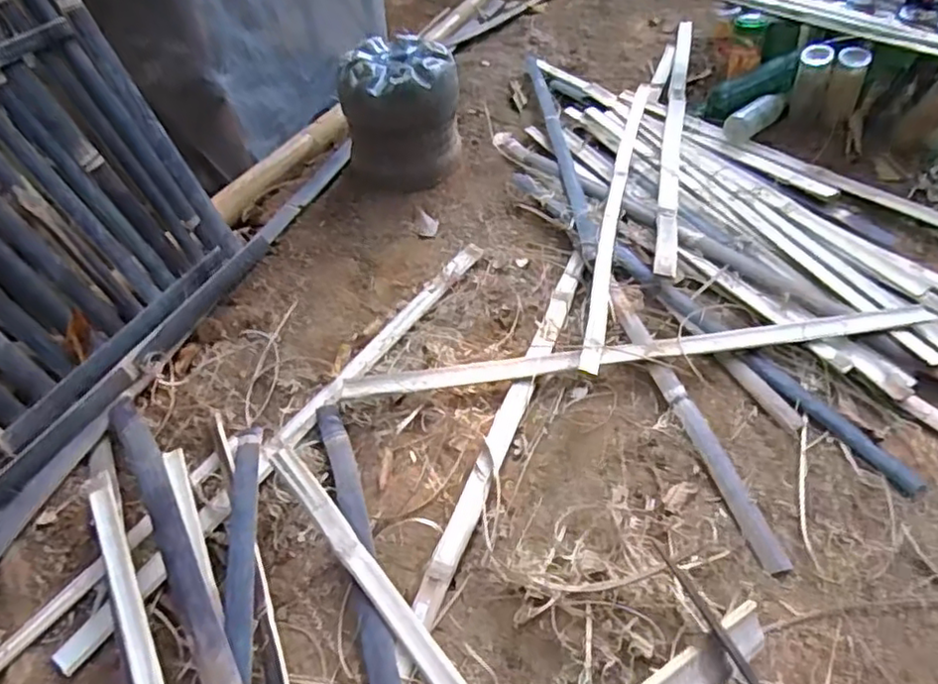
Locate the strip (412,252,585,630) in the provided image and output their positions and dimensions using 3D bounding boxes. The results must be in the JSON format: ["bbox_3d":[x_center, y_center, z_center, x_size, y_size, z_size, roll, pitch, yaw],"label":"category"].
[{"bbox_3d":[0.071,0.088,0.992,0.040,0.019,0.693,15,47,17],"label":"strip"}]

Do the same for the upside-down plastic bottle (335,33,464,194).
[{"bbox_3d":[-0.143,-0.480,1.403,0.238,0.245,0.204,-5,45,-3],"label":"upside-down plastic bottle"}]

